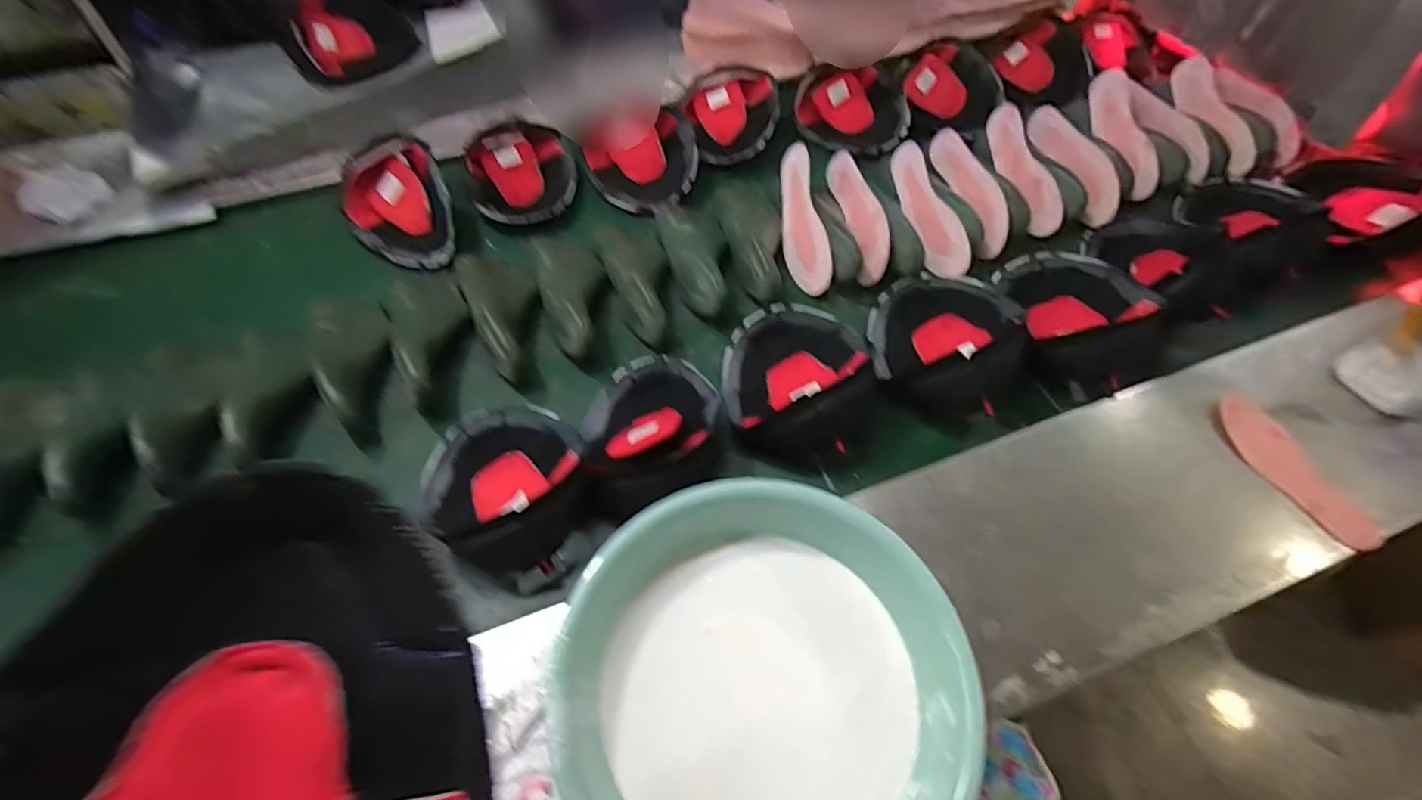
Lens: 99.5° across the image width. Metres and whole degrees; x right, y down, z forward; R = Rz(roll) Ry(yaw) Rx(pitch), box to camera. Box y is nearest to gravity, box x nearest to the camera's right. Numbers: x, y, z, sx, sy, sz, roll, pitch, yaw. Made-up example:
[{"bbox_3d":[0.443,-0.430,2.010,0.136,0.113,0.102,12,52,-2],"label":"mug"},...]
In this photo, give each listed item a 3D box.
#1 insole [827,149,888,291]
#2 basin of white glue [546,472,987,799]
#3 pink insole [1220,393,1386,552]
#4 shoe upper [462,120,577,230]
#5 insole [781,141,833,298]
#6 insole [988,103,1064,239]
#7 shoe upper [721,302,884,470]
[{"bbox_3d":[0.206,-0.271,0.854,0.031,0.061,0.231,6,56,-28],"label":"insole"},{"bbox_3d":[0.042,0.228,0.478,0.293,0.107,0.300,0,56,0],"label":"basin of white glue"},{"bbox_3d":[0.632,0.075,0.656,0.064,0.009,0.188,-16,58,-10],"label":"pink insole"},{"bbox_3d":[-0.292,-0.357,0.925,0.160,0.044,0.185,-13,57,-8],"label":"shoe upper"},{"bbox_3d":[0.127,-0.254,0.853,0.013,0.071,0.226,3,72,-40],"label":"insole"},{"bbox_3d":[0.469,-0.347,0.906,0.051,0.043,0.236,-9,70,-6],"label":"insole"},{"bbox_3d":[0.097,-0.030,0.711,0.166,0.085,0.219,-22,59,-14],"label":"shoe upper"}]

